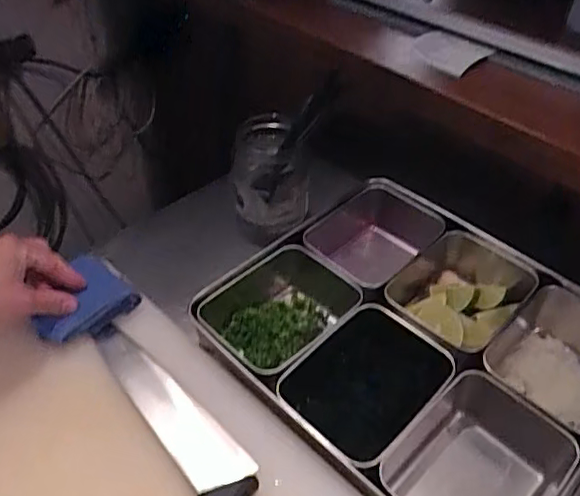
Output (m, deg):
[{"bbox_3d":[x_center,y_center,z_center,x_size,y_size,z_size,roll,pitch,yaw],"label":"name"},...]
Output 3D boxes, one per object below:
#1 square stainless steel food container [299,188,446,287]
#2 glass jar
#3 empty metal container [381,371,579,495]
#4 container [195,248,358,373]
[{"bbox_3d":[0.091,0.001,0.631,0.108,0.076,0.130,32,53,27],"label":"square stainless steel food container"},{"bbox_3d":[-0.024,-0.087,0.675,0.083,0.121,0.083,0,45,0],"label":"glass jar"},{"bbox_3d":[0.154,0.173,0.460,0.111,0.058,0.158,34,54,29],"label":"empty metal container"},{"bbox_3d":[-0.005,0.064,0.564,0.153,0.057,0.110,-34,54,-30],"label":"container"}]

